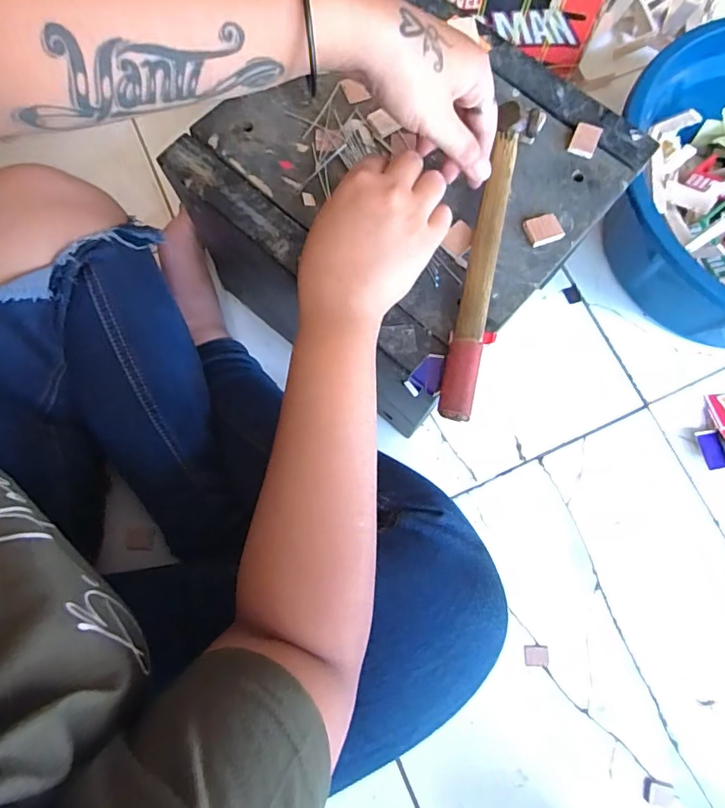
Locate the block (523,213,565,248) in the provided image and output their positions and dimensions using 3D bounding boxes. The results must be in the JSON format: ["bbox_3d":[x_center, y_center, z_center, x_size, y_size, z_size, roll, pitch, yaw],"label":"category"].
[{"bbox_3d":[0.133,-0.128,0.356,0.025,0.005,0.022,-17,78,-4],"label":"block"}]

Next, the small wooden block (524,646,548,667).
[{"bbox_3d":[0.173,0.251,0.482,0.022,0.007,0.019,1,77,0],"label":"small wooden block"}]

